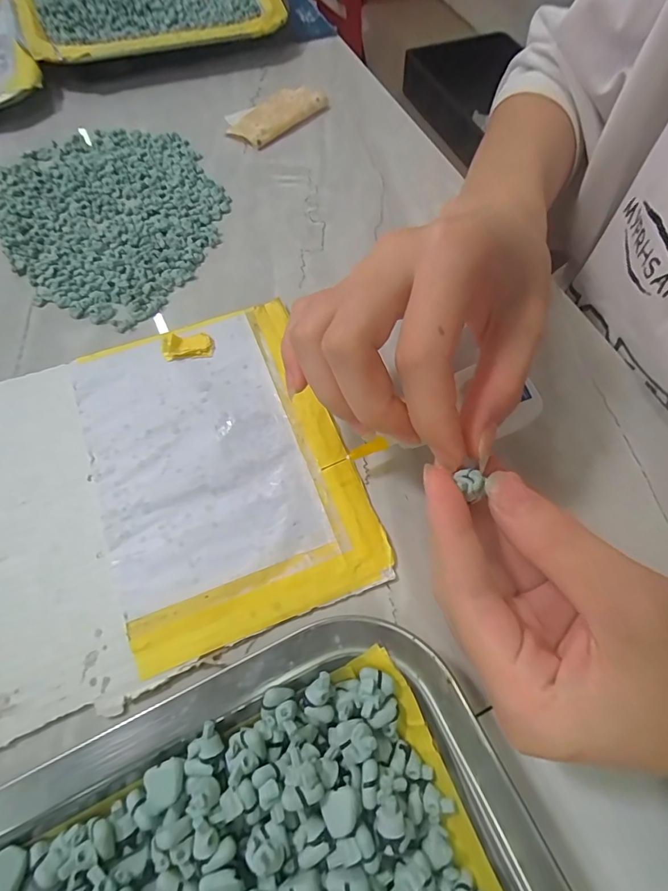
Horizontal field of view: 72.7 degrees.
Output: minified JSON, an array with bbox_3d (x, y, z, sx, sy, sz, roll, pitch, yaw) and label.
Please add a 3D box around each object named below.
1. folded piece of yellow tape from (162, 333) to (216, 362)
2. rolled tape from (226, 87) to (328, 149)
[{"bbox_3d":[-0.073,-0.050,0.225,0.025,0.009,0.012,-11,66,-8],"label":"folded piece of yellow tape"},{"bbox_3d":[-0.041,-0.233,0.318,0.036,0.008,0.074,39,69,14],"label":"rolled tape"}]

